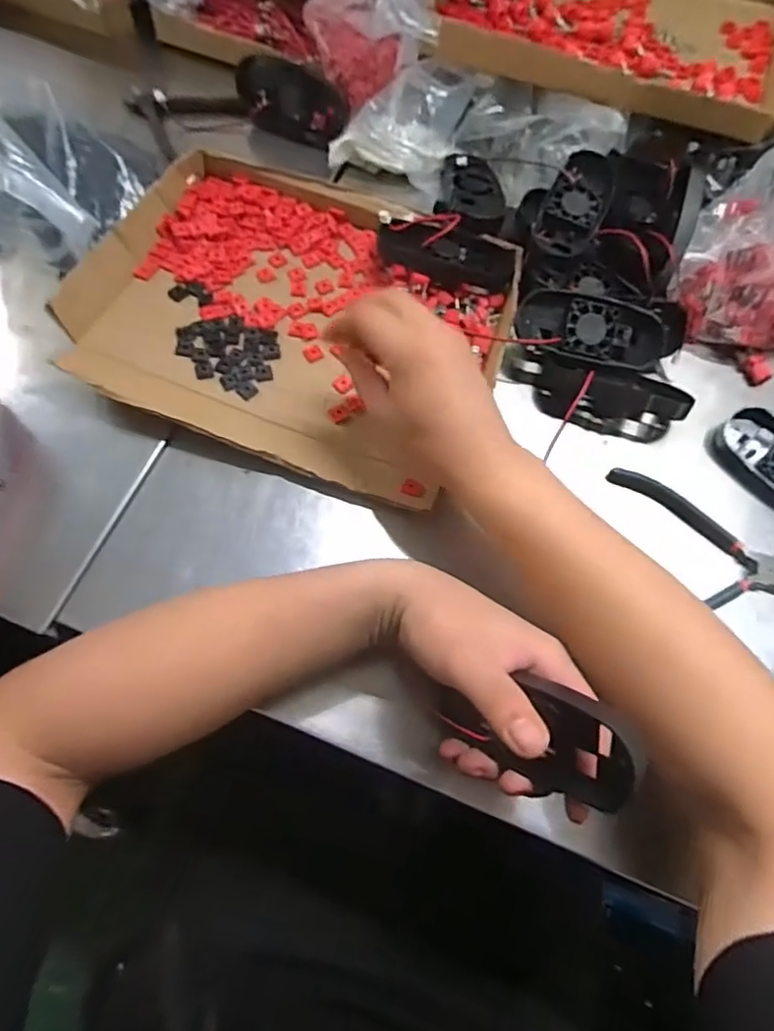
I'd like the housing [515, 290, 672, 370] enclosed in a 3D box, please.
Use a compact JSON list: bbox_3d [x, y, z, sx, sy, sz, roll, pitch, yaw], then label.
[{"bbox_3d":[0.160,-0.145,0.466,0.112,0.029,0.050,11,94,9],"label":"housing"}]

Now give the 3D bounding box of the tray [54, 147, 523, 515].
[{"bbox_3d":[-0.072,-0.172,0.479,0.322,0.035,0.260,20,68,6],"label":"tray"}]

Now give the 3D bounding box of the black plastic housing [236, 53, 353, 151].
[{"bbox_3d":[-0.092,-0.405,0.575,0.111,0.051,0.039,22,68,7],"label":"black plastic housing"}]

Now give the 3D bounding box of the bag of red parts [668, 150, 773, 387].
[{"bbox_3d":[0.297,-0.198,0.456,0.121,0.144,0.092,33,70,11],"label":"bag of red parts"}]

